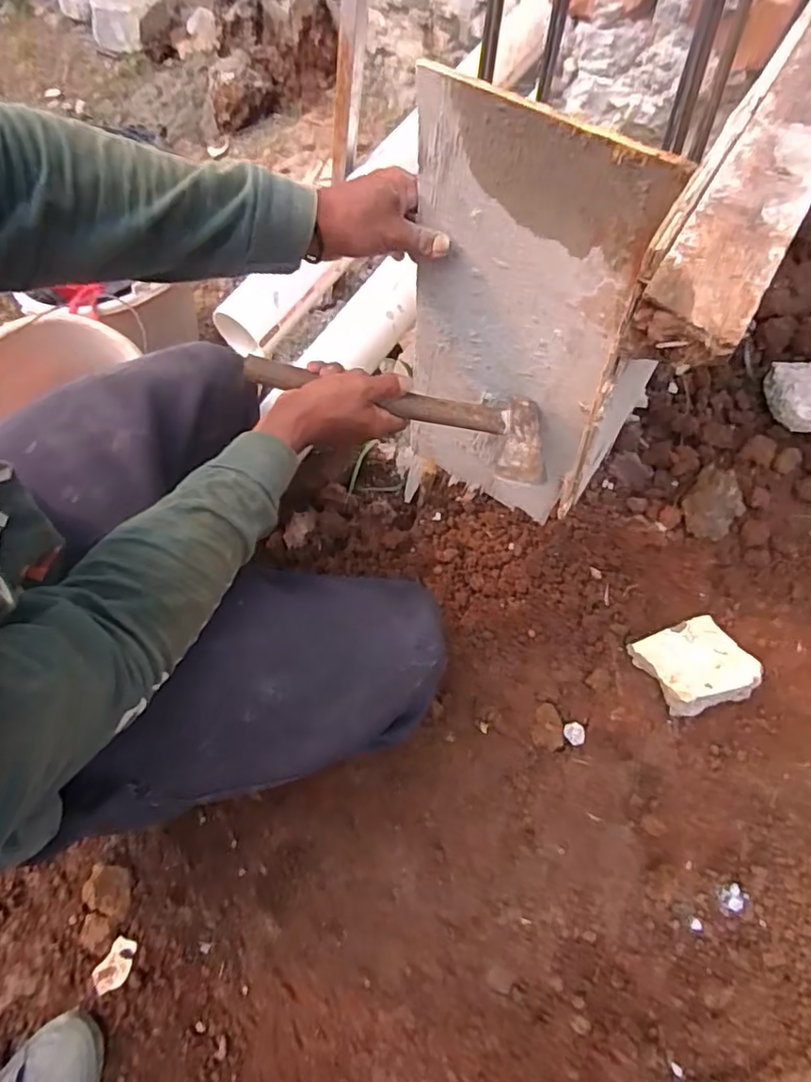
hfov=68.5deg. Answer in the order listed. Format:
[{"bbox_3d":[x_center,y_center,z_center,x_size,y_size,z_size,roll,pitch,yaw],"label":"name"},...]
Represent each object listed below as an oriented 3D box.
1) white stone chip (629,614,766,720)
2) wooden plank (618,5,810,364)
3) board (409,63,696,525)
[{"bbox_3d":[0.297,0.130,0.616,0.093,0.037,0.089,-32,61,7],"label":"white stone chip"},{"bbox_3d":[0.336,-0.396,0.436,0.062,0.028,0.749,30,70,12],"label":"wooden plank"},{"bbox_3d":[0.092,-0.171,0.583,0.203,0.465,0.015,34,71,14],"label":"board"}]

